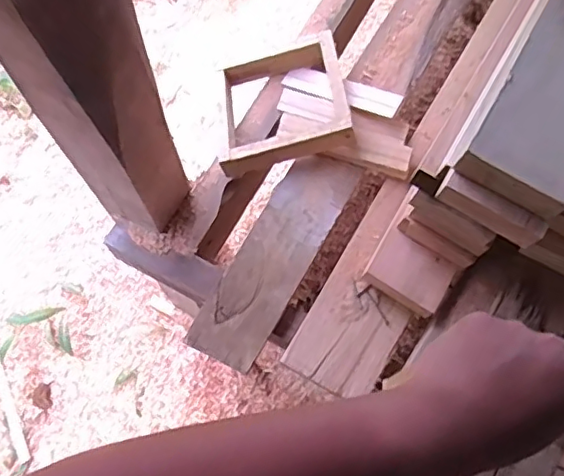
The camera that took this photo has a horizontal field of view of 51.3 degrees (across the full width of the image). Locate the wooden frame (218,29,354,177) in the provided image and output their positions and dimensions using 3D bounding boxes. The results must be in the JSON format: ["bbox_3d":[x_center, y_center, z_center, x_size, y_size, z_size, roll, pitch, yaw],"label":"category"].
[{"bbox_3d":[-0.001,-0.154,0.678,0.150,0.036,0.146,-16,59,10],"label":"wooden frame"}]

